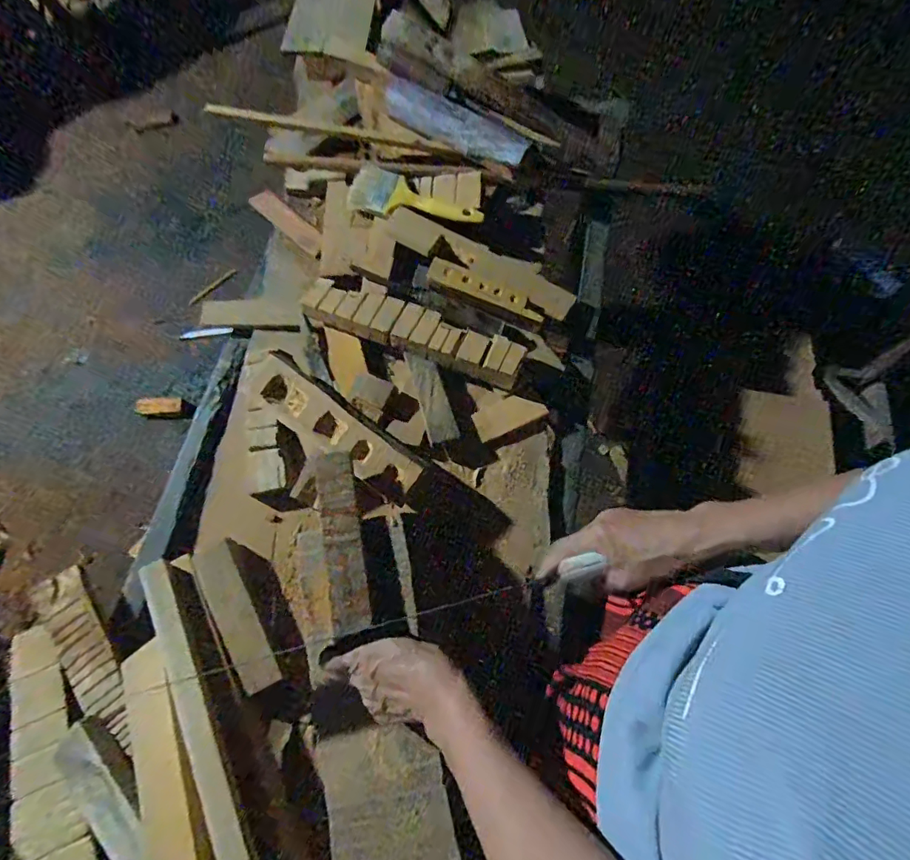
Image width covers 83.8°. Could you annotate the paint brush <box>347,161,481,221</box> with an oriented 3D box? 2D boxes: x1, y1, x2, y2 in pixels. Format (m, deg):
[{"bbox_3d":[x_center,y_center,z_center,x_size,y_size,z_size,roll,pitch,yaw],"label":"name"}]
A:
[{"bbox_3d":[-0.058,-0.330,0.736,0.199,0.033,0.066,20,71,10],"label":"paint brush"}]

